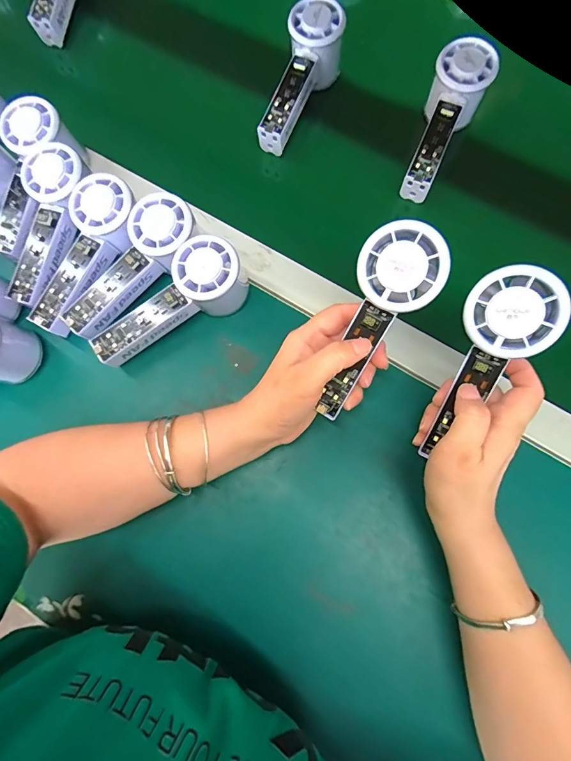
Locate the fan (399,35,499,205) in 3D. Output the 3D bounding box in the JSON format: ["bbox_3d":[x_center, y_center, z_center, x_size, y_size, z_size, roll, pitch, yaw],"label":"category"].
[{"bbox_3d":[0.159,-0.261,0.392,0.053,0.052,0.147,24,80,6],"label":"fan"}]

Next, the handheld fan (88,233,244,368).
[{"bbox_3d":[-0.103,-0.063,0.353,0.147,0.062,0.052,-38,80,-6],"label":"handheld fan"}]

